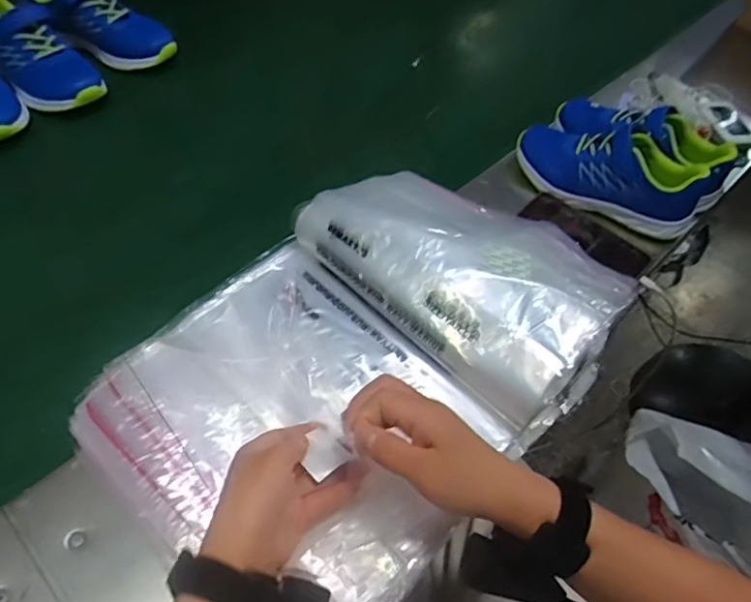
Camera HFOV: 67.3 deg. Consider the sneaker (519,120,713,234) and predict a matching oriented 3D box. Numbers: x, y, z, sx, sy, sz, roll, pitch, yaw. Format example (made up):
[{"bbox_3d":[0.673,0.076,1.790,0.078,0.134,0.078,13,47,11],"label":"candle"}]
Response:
[{"bbox_3d":[0.292,-0.164,0.711,0.234,0.081,0.088,33,58,17],"label":"sneaker"}]

